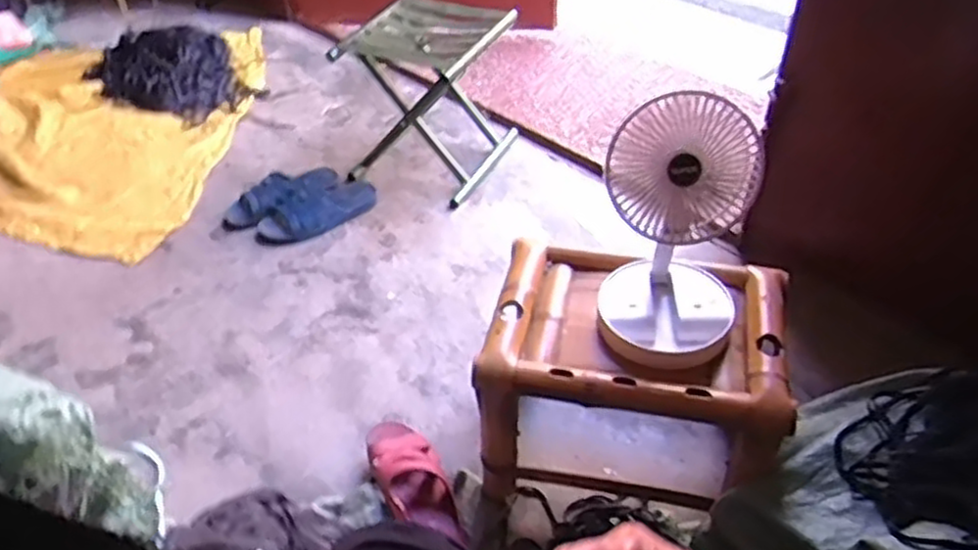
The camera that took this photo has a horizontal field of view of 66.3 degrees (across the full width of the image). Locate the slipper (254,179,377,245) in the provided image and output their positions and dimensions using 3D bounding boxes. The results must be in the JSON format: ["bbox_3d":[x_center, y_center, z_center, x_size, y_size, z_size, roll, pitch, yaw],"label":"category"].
[{"bbox_3d":[-0.339,-0.134,1.493,0.256,0.054,0.099,-32,50,-30],"label":"slipper"}]

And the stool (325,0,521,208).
[{"bbox_3d":[-0.127,-0.367,1.568,0.307,0.315,0.278,14,44,17],"label":"stool"}]

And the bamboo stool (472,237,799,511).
[{"bbox_3d":[0.183,0.140,0.991,0.353,0.234,0.249,8,43,11],"label":"bamboo stool"}]

